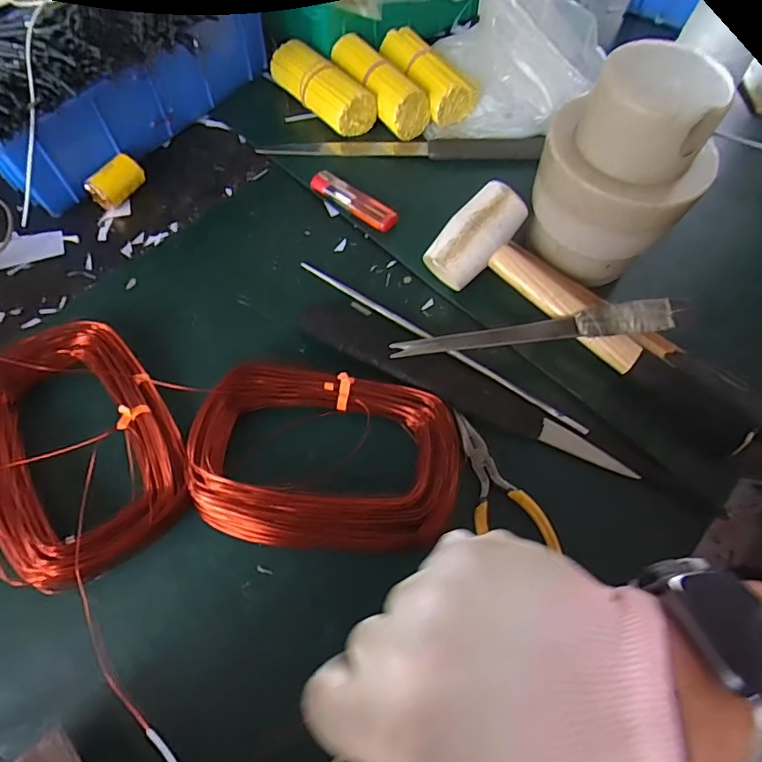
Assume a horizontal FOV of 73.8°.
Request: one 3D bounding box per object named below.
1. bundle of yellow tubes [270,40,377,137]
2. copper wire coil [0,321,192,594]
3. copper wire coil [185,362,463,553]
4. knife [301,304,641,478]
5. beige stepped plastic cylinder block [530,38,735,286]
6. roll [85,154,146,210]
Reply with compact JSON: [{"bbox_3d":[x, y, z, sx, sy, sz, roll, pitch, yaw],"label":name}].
[{"bbox_3d":[-0.059,-0.291,0.504,0.048,0.045,0.121,-33,69,-17],"label":"bundle of yellow tubes"},{"bbox_3d":[-0.208,0.041,0.343,0.120,0.029,0.184,-30,68,-16],"label":"copper wire coil"},{"bbox_3d":[-0.035,0.048,0.338,0.175,0.024,0.119,6,64,1],"label":"copper wire coil"},{"bbox_3d":[0.054,0.003,0.378,0.260,0.019,0.044,29,66,12],"label":"knife"},{"bbox_3d":[0.168,-0.145,0.357,0.105,0.137,0.098,34,67,14],"label":"beige stepped plastic cylinder block"},{"bbox_3d":[-0.239,-0.179,0.458,0.031,0.027,0.048,32,67,13],"label":"roll"}]

